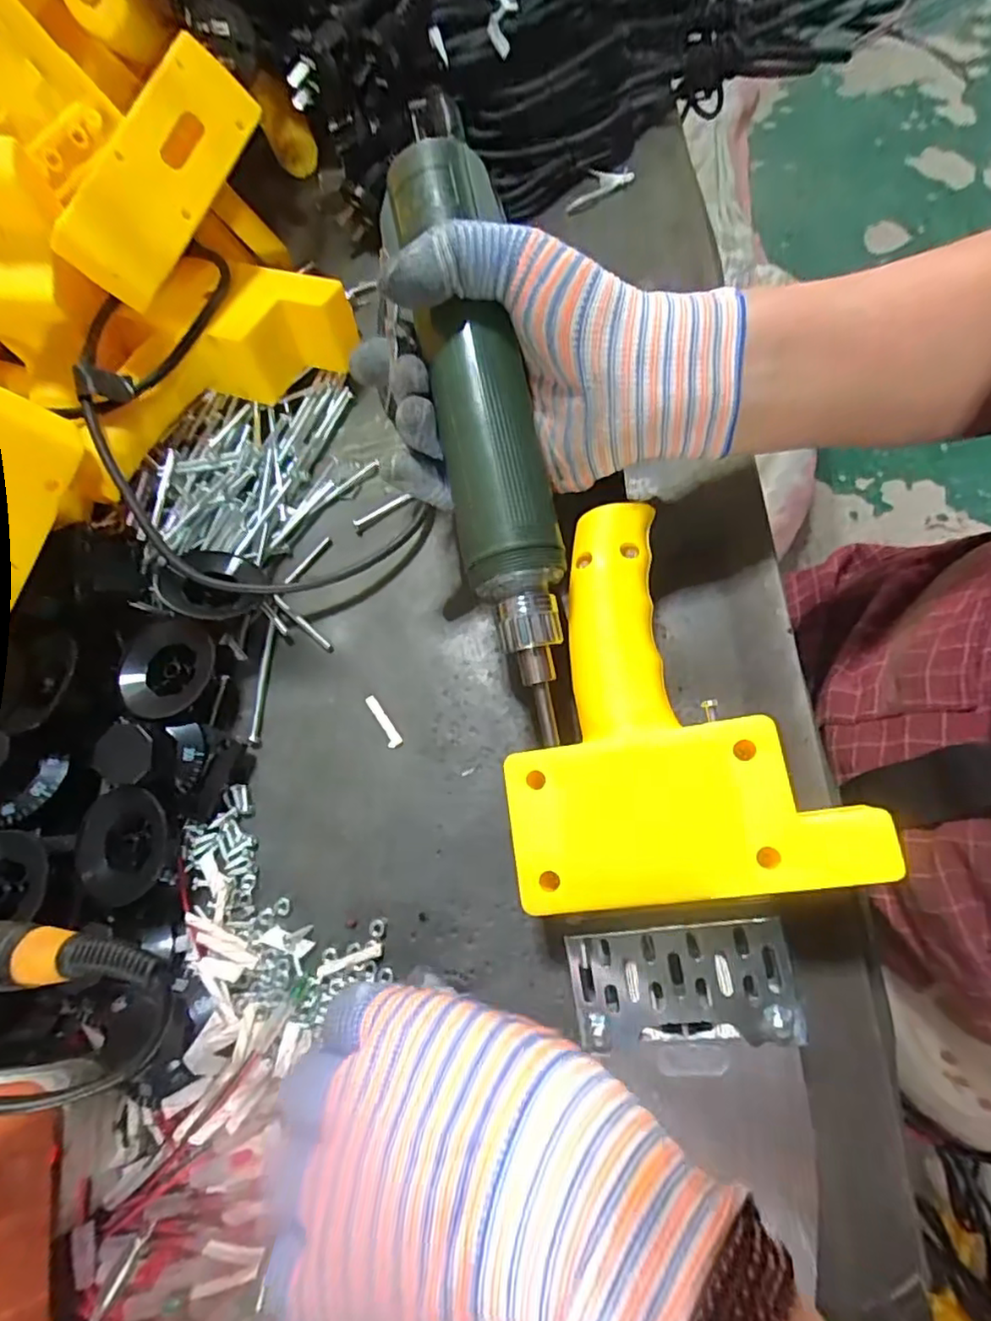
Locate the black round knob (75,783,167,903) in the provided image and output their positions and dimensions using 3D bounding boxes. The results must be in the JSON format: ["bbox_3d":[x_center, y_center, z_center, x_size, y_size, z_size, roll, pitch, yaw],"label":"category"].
[{"bbox_3d":[-0.164,0.081,0.274,0.036,0.010,0.046,-22,70,0],"label":"black round knob"}]

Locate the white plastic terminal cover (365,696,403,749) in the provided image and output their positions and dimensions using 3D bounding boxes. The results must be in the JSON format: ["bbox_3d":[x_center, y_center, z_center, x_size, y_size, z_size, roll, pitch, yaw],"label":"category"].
[{"bbox_3d":[-0.054,0.029,0.297,0.007,0.004,0.029,-34,70,-4],"label":"white plastic terminal cover"}]

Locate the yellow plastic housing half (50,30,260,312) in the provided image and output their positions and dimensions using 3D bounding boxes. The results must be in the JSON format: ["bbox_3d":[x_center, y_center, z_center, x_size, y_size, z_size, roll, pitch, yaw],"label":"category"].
[{"bbox_3d":[-0.164,-0.229,0.299,0.028,0.042,0.112,7,72,47],"label":"yellow plastic housing half"}]

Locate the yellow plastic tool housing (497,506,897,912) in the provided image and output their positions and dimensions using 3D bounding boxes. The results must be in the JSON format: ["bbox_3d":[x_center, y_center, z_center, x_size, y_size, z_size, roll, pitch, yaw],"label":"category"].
[{"bbox_3d":[0.065,0.014,0.248,0.121,0.035,0.152,-11,71,13],"label":"yellow plastic tool housing"}]

